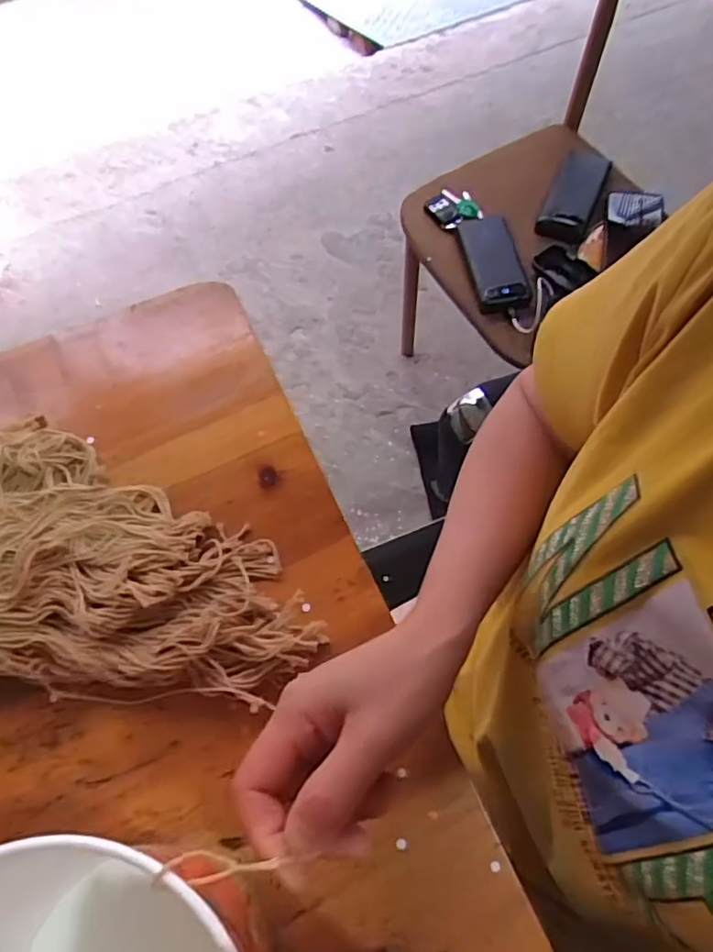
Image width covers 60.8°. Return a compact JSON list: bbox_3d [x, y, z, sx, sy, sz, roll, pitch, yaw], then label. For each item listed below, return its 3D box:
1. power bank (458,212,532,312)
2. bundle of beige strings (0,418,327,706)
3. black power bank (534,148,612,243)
[{"bbox_3d":[0.195,-0.304,0.859,0.073,0.018,0.168,-7,65,-3],"label":"power bank"},{"bbox_3d":[-0.215,0.033,0.384,0.368,0.060,0.179,3,65,2],"label":"bundle of beige strings"},{"bbox_3d":[0.320,-0.413,0.897,0.069,0.018,0.166,25,78,1],"label":"black power bank"}]

